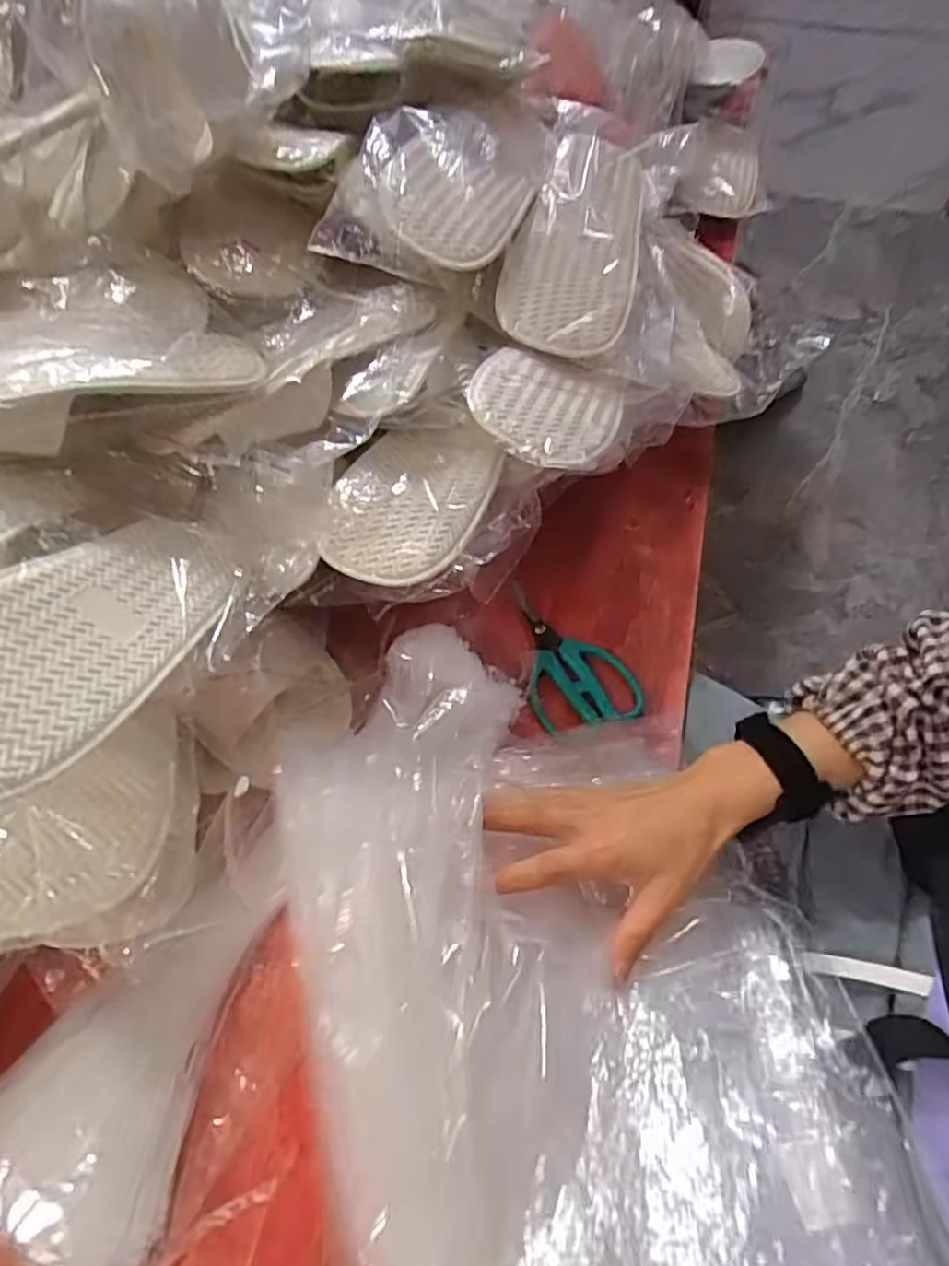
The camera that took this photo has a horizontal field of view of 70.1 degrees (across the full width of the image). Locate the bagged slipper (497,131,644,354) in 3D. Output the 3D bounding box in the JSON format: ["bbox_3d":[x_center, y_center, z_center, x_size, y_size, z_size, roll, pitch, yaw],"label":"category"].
[{"bbox_3d":[0.084,-0.304,0.521,0.093,0.051,0.220,13,59,7],"label":"bagged slipper"}]

